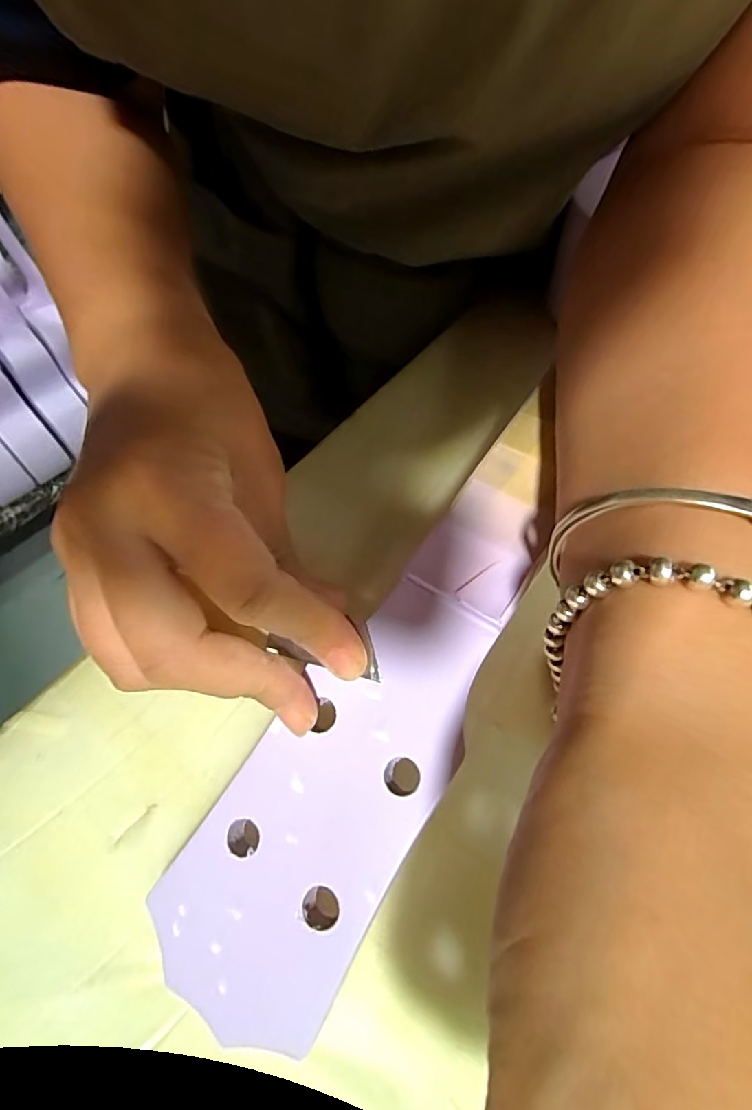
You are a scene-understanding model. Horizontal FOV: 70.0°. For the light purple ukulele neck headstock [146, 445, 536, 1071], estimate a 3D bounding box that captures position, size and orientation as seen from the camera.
[{"bbox_3d":[0.002,0.045,0.163,0.054,0.013,0.184,29,79,19],"label":"light purple ukulele neck headstock"}]

